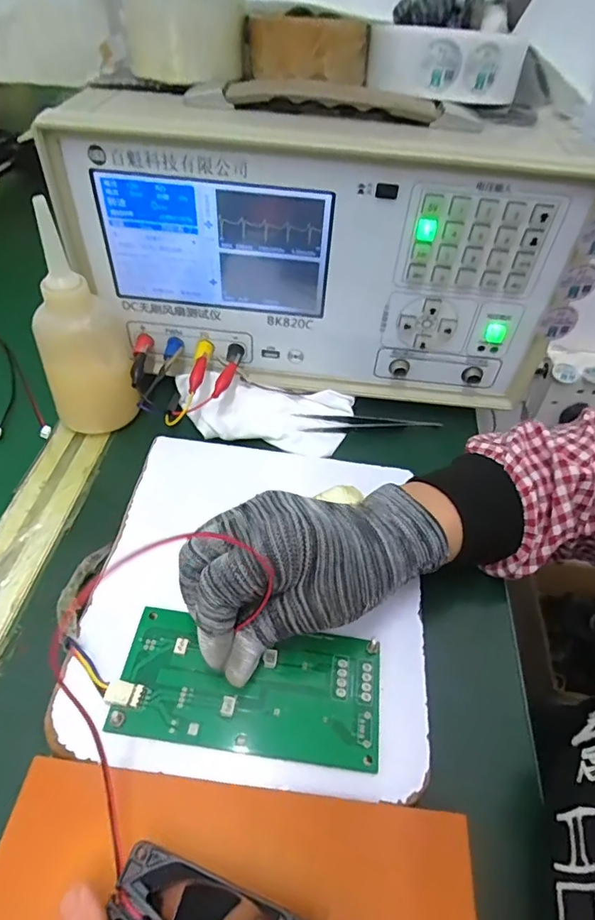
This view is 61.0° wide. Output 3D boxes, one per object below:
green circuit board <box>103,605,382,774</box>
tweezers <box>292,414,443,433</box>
[{"bbox_3d":[-0.024,0.117,0.266,0.135,0.007,0.064,8,46,0],"label":"green circuit board"},{"bbox_3d":[0.059,-0.032,0.412,0.115,0.006,0.017,-5,48,-3],"label":"tweezers"}]

